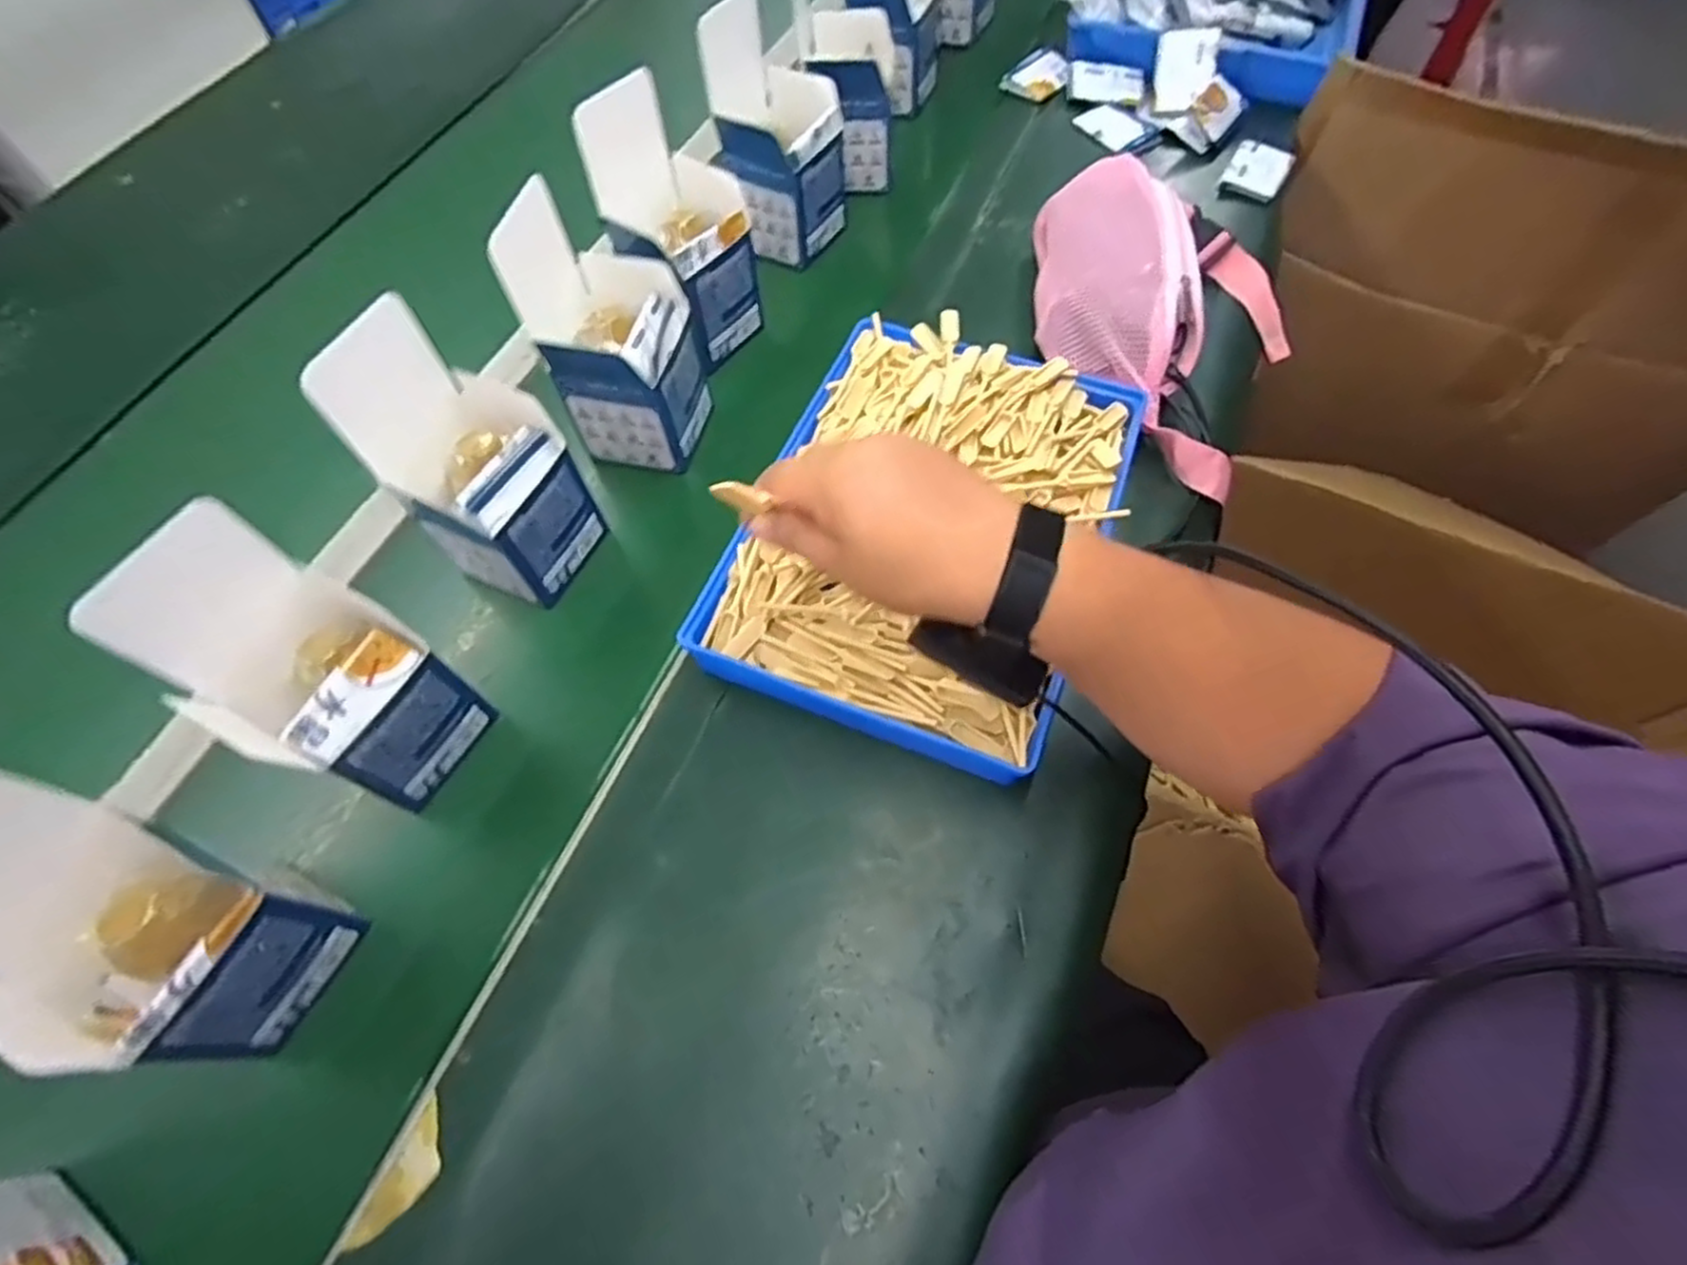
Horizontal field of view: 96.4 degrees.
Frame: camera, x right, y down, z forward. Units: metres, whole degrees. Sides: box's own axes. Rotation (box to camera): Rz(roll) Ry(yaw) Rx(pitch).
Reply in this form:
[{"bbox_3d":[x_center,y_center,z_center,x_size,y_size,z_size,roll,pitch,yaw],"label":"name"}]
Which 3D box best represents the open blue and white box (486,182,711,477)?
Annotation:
[{"bbox_3d":[-0.161,-0.213,0.540,0.090,0.168,0.095,13,63,8],"label":"open blue and white box"}]

